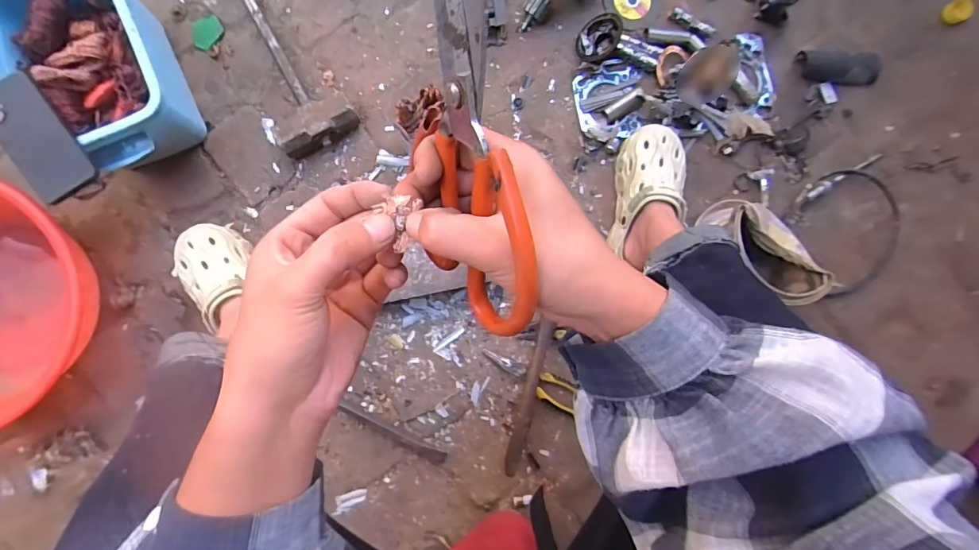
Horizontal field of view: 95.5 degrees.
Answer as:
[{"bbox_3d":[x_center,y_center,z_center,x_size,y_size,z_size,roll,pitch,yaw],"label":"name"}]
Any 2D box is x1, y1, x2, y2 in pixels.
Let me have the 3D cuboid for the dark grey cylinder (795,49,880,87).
[{"bbox_3d":[0.540,-0.322,0.691,0.126,0.048,0.042,17,87,17],"label":"dark grey cylinder"}]

